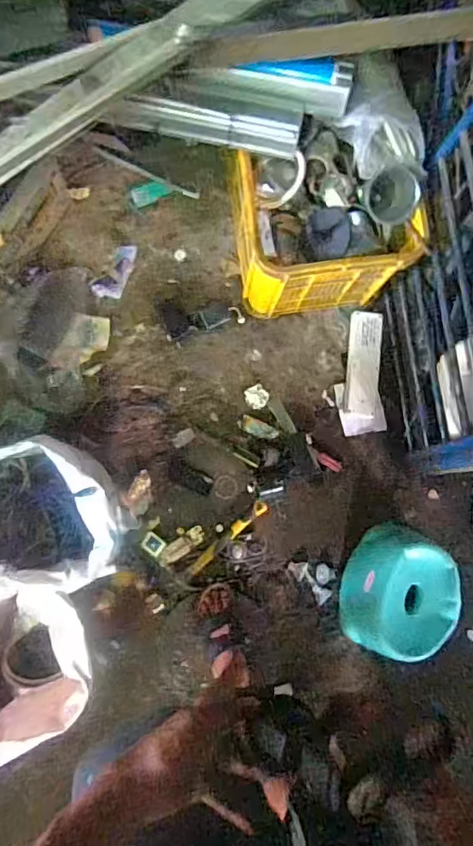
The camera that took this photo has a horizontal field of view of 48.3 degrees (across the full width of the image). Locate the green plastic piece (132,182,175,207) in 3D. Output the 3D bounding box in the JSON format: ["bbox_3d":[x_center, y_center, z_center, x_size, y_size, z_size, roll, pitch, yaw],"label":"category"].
[{"bbox_3d":[-0.216,-0.587,1.343,0.099,0.004,0.046,-26,107,-4],"label":"green plastic piece"}]

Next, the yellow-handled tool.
[{"bbox_3d":[-0.023,0.277,1.265,0.248,0.015,0.033,-39,86,-12],"label":"yellow-handled tool"}]

